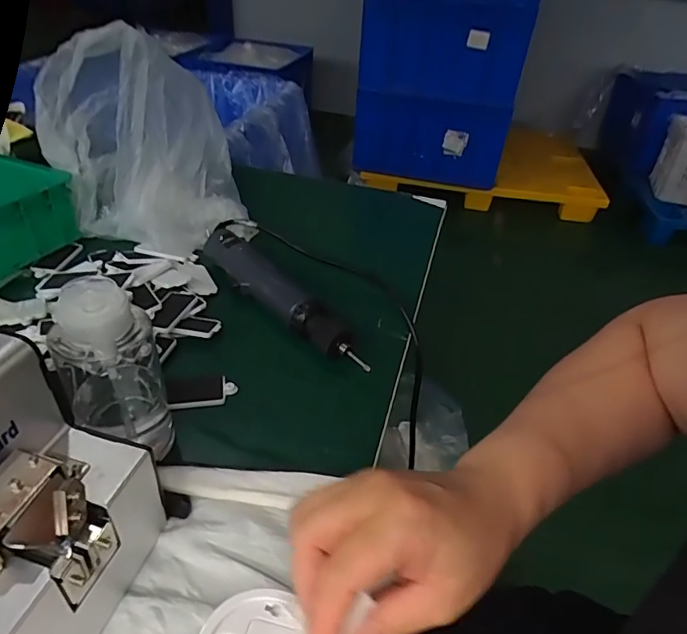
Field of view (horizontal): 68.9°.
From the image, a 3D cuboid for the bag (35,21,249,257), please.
[{"bbox_3d":[-0.235,-0.214,0.590,0.207,0.192,0.186,-15,41,-25],"label":"bag"}]

